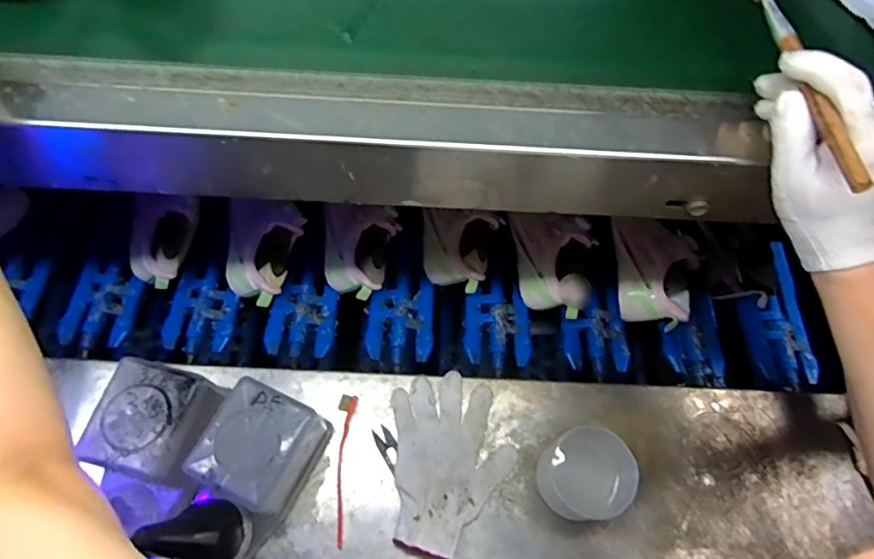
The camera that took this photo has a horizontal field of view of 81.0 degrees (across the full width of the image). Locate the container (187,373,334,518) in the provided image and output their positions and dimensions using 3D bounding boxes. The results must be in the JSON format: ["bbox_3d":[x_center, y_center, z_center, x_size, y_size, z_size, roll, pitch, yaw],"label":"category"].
[{"bbox_3d":[-0.193,0.187,0.569,0.102,0.105,0.114,24,66,8],"label":"container"}]

